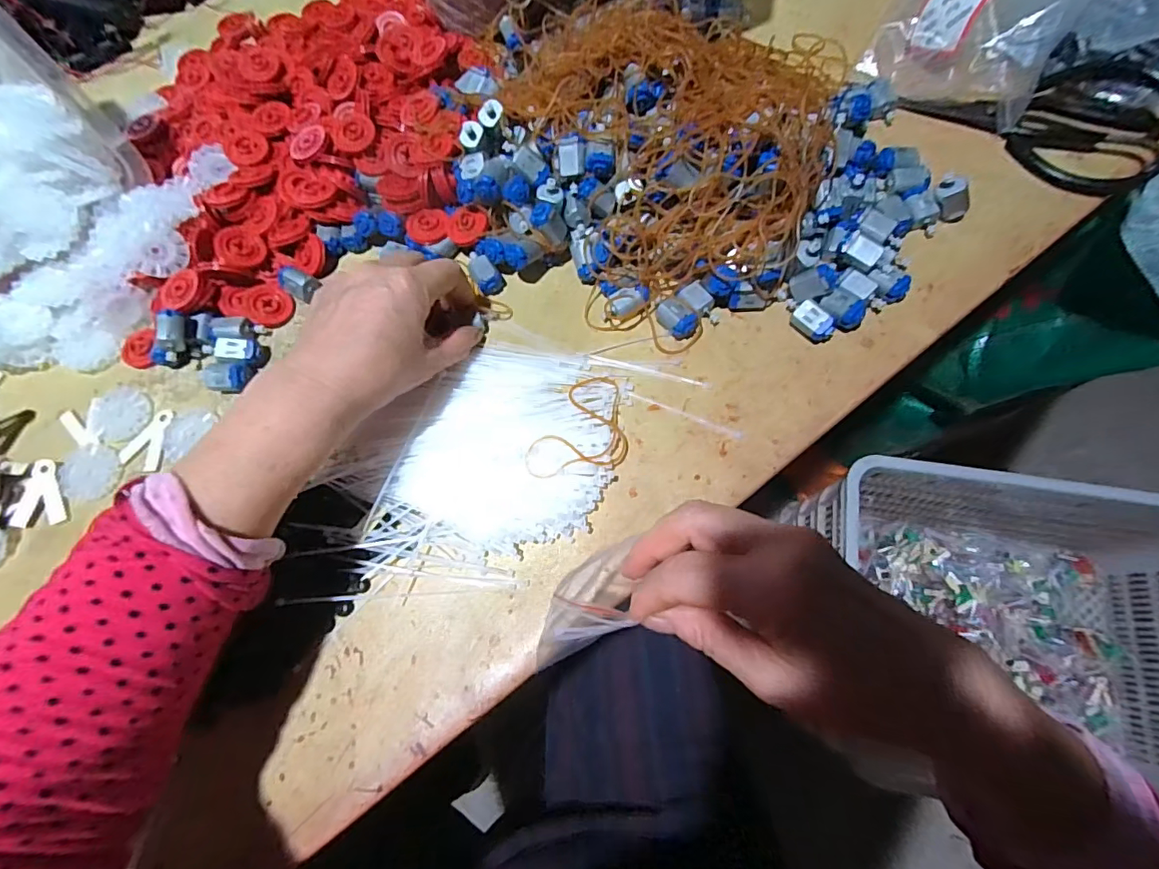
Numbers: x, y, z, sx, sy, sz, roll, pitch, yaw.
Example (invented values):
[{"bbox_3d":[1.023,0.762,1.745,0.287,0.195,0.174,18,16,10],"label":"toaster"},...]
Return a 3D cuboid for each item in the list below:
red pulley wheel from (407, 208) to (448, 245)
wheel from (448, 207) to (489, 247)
[{"bbox_3d":[-0.116,-0.160,0.393,0.030,0.007,0.028,-1,71,3],"label":"red pulley wheel"},{"bbox_3d":[-0.085,-0.157,0.386,0.031,0.004,0.030,-1,86,13],"label":"wheel"}]

